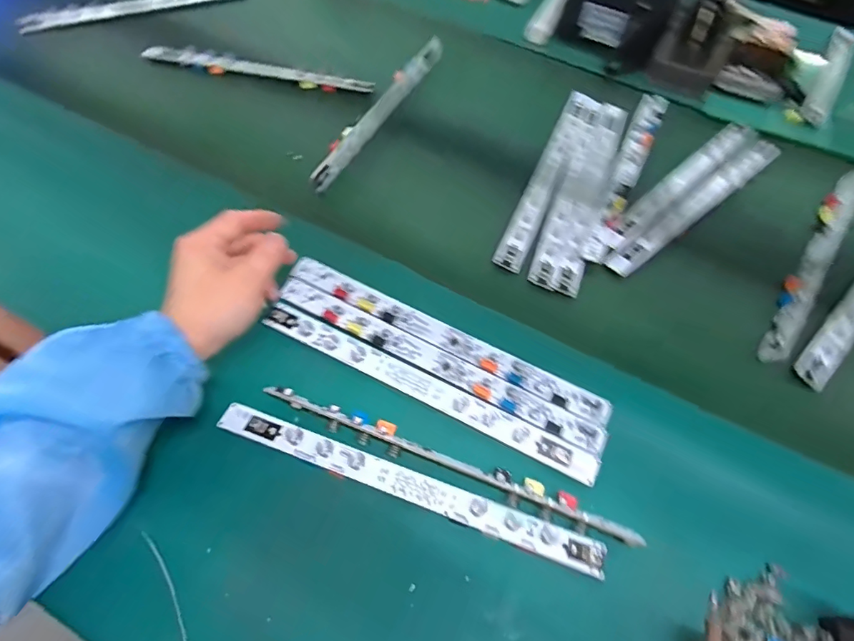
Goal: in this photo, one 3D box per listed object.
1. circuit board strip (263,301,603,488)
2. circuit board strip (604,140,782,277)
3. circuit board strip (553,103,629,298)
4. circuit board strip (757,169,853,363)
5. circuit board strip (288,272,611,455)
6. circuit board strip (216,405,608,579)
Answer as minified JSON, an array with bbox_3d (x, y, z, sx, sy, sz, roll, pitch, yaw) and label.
[{"bbox_3d":[-0.004,0.053,0.383,0.287,0.011,0.022,25,62,11],"label":"circuit board strip"},{"bbox_3d":[0.291,-0.127,0.503,0.288,0.007,0.027,-36,67,-21],"label":"circuit board strip"},{"bbox_3d":[0.177,-0.144,0.511,0.030,0.009,0.290,20,61,9],"label":"circuit board strip"},{"bbox_3d":[0.385,-0.065,0.470,0.027,0.012,0.288,35,64,17],"label":"circuit board strip"},{"bbox_3d":[0.004,0.034,0.391,0.287,0.008,0.022,25,62,12],"label":"circuit board strip"},{"bbox_3d":[-0.017,0.118,0.344,0.286,0.010,0.020,18,60,8],"label":"circuit board strip"}]

